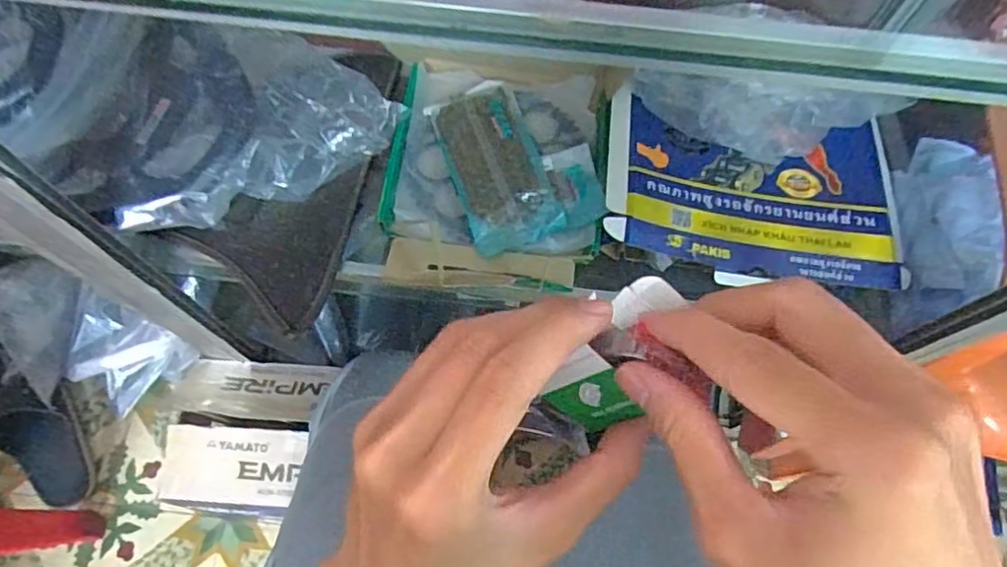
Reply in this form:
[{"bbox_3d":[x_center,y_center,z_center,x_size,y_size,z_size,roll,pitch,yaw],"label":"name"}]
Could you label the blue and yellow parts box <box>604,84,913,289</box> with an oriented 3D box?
[{"bbox_3d":[0.251,-0.090,0.634,0.291,0.051,0.190,9,67,1],"label":"blue and yellow parts box"}]

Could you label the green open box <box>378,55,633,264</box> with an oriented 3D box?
[{"bbox_3d":[-0.005,-0.139,0.668,0.232,0.045,0.231,10,67,2],"label":"green open box"}]

